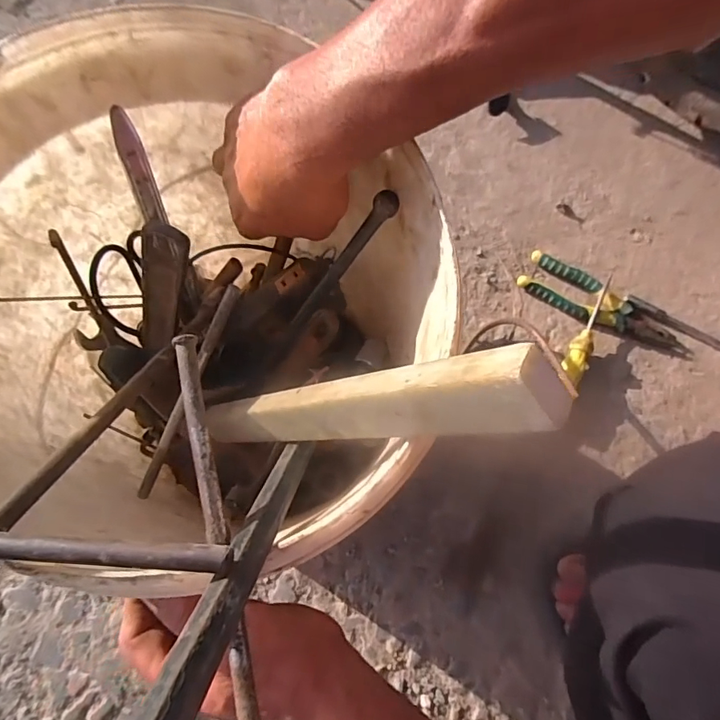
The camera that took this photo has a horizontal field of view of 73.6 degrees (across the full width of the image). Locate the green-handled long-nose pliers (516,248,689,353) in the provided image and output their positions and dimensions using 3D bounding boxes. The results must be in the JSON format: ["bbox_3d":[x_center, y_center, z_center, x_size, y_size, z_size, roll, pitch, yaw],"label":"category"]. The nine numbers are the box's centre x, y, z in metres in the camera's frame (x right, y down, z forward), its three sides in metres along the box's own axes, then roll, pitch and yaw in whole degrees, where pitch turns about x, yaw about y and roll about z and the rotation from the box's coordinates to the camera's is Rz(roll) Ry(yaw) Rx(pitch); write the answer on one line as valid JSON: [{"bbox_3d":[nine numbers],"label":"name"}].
[{"bbox_3d":[0.300,-0.066,0.599,0.206,0.013,0.060,33,75,9],"label":"green-handled long-nose pliers"}]

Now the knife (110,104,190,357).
[{"bbox_3d":[-0.159,-0.092,0.376,0.034,0.178,0.031,4,31,1],"label":"knife"}]

